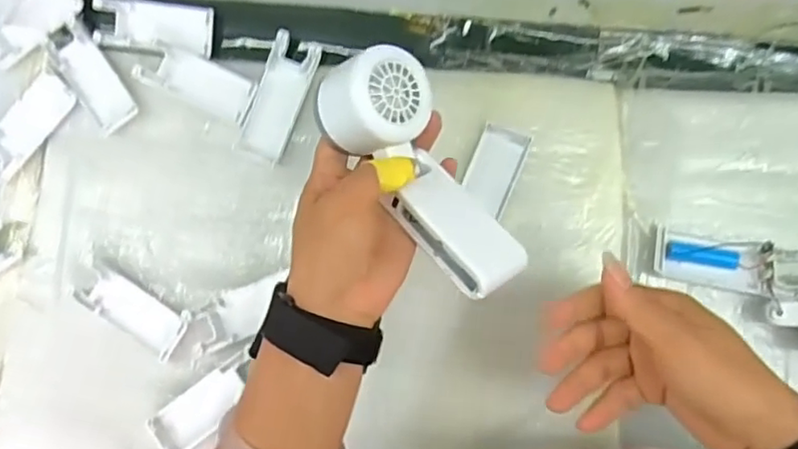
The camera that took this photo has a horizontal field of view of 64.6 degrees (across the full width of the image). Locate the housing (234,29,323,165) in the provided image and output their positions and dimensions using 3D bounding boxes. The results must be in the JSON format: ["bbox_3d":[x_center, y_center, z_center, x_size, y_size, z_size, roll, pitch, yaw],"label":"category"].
[{"bbox_3d":[-0.099,-0.104,0.526,0.042,0.020,0.103,22,89,7],"label":"housing"}]

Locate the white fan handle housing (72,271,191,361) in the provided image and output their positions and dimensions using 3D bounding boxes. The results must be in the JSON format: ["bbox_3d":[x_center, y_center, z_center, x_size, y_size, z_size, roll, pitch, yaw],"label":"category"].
[{"bbox_3d":[-0.219,0.070,0.522,0.095,0.011,0.041,31,90,7],"label":"white fan handle housing"}]

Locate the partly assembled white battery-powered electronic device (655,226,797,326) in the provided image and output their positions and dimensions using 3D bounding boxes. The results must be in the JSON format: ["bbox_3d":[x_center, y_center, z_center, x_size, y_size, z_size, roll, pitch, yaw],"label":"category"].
[{"bbox_3d":[0.274,0.048,0.460,0.165,0.043,0.063,17,88,7],"label":"partly assembled white battery-powered electronic device"}]

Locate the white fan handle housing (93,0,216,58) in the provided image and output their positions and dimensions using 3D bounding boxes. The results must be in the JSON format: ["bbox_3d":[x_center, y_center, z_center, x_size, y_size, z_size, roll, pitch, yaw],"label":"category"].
[{"bbox_3d":[-0.209,-0.169,0.543,0.106,0.018,0.040,8,87,6],"label":"white fan handle housing"}]

